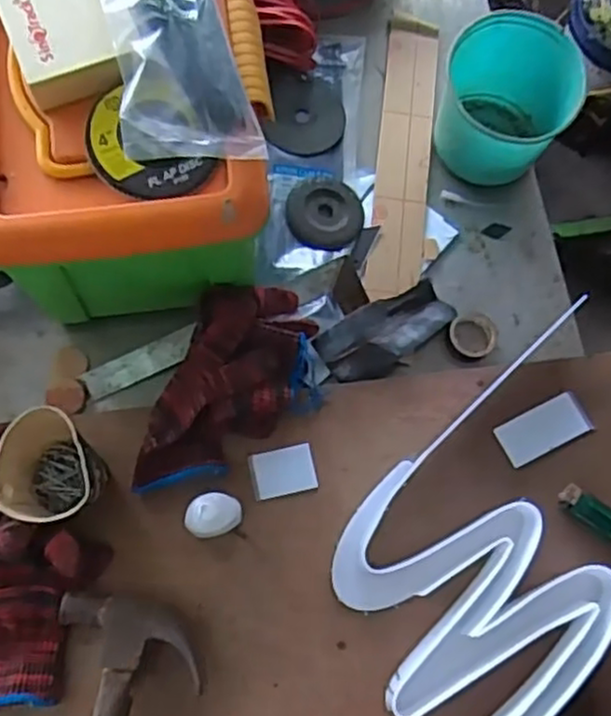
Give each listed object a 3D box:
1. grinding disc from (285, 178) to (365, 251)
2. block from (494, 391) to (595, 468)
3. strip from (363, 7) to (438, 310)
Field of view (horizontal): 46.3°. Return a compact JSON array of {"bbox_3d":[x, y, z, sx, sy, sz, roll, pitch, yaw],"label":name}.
[{"bbox_3d":[0.019,-0.140,0.695,0.074,0.013,0.075,0,71,-1],"label":"grinding disc"},{"bbox_3d":[0.211,0.063,0.634,0.081,0.006,0.041,-25,73,-10],"label":"block"},{"bbox_3d":[0.101,-0.210,0.721,0.052,0.012,0.320,7,71,1],"label":"strip"}]

